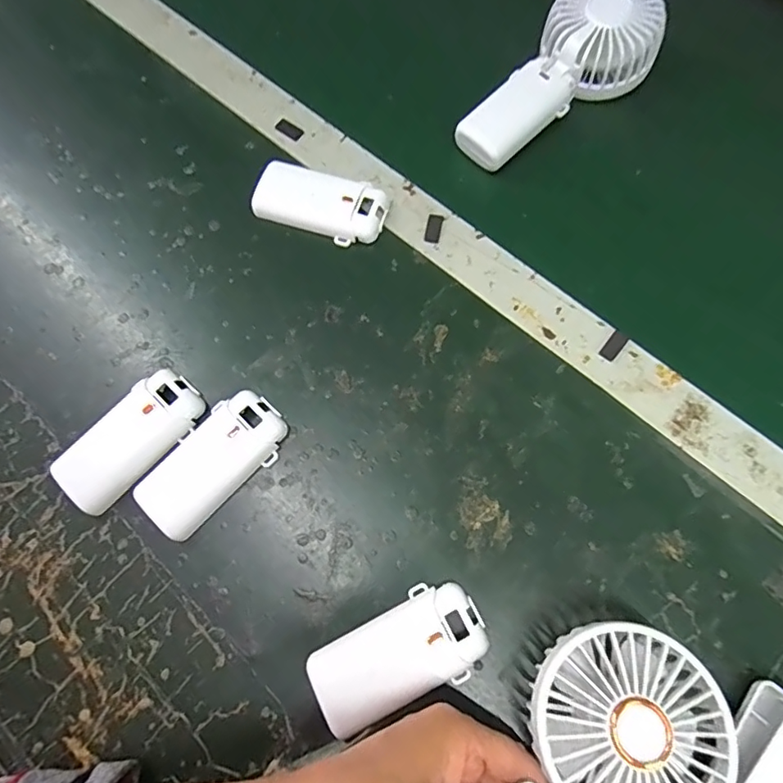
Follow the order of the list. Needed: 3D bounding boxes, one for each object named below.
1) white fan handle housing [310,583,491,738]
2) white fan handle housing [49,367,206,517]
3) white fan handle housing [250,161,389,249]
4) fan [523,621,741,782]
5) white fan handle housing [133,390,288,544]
[{"bbox_3d":[0.005,0.141,0.281,0.092,0.014,0.048,-30,73,-9],"label":"white fan handle housing"},{"bbox_3d":[-0.161,0.030,0.325,0.094,0.016,0.046,-43,75,-12],"label":"white fan handle housing"},{"bbox_3d":[-0.051,-0.133,0.375,0.093,0.016,0.045,16,72,7],"label":"white fan handle housing"},{"bbox_3d":[0.077,0.193,0.239,0.087,0.035,0.180,40,84,14],"label":"fan"},{"bbox_3d":[-0.108,0.042,0.318,0.045,0.013,0.093,42,77,14],"label":"white fan handle housing"}]

